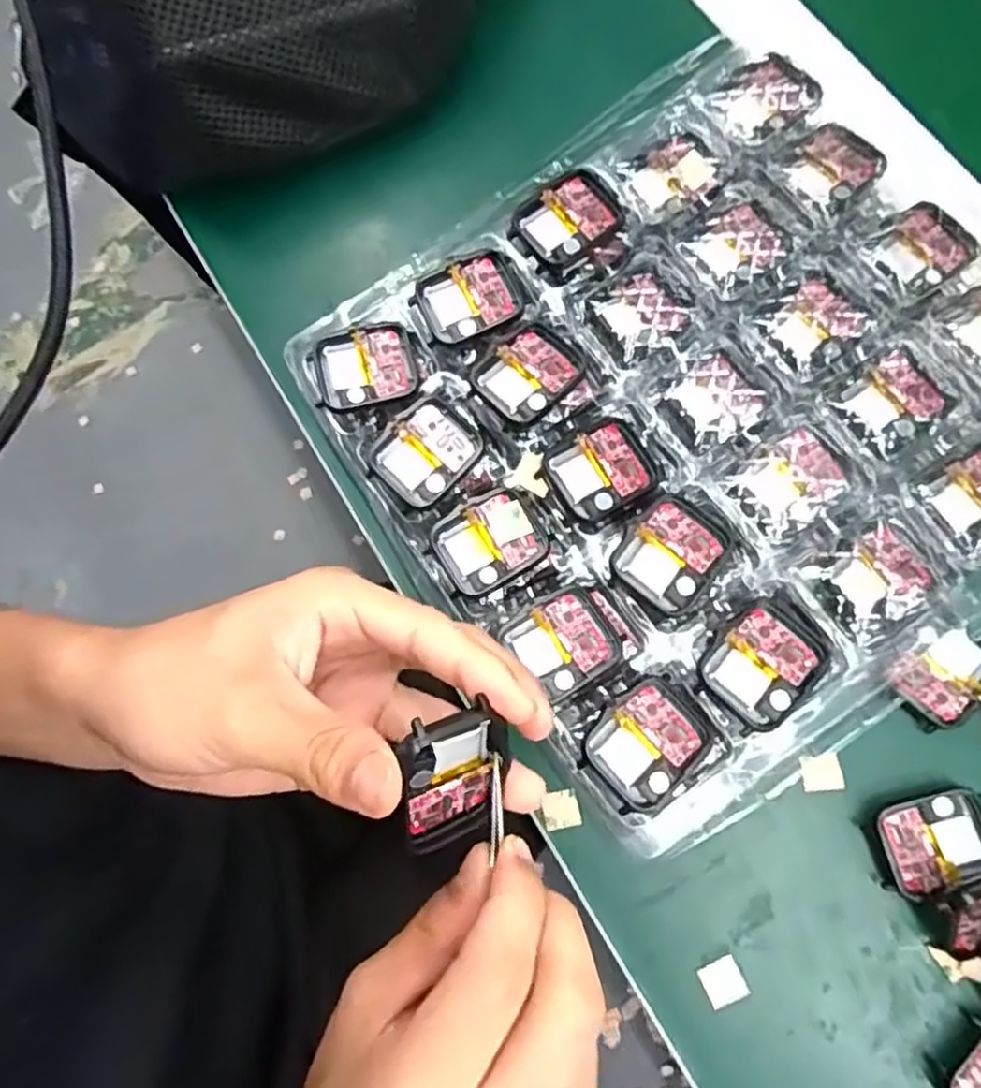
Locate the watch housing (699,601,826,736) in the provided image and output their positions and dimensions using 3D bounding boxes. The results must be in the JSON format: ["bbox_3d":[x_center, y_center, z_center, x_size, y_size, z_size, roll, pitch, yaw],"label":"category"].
[{"bbox_3d":[0.104,0.046,0.273,0.042,0.010,0.036,-43,77,-4],"label":"watch housing"}]

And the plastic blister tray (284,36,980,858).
[{"bbox_3d":[0.097,-0.058,0.316,0.287,0.041,0.276,-36,77,-2],"label":"plastic blister tray"}]

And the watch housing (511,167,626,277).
[{"bbox_3d":[0.035,-0.144,0.324,0.047,0.009,0.036,-36,77,-2],"label":"watch housing"}]

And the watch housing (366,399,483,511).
[{"bbox_3d":[-0.027,-0.039,0.309,0.037,0.006,0.043,42,85,13],"label":"watch housing"}]

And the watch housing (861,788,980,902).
[{"bbox_3d":[0.177,0.118,0.288,0.044,0.012,0.034,-19,77,2],"label":"watch housing"}]

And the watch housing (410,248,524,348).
[{"bbox_3d":[-0.010,-0.108,0.322,0.047,0.008,0.036,-23,76,1],"label":"watch housing"}]

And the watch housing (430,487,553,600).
[{"bbox_3d":[0.000,-0.001,0.299,0.042,0.008,0.037,-33,76,-1],"label":"watch housing"}]

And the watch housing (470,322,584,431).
[{"bbox_3d":[0.017,-0.072,0.310,0.043,0.006,0.036,-39,77,-3],"label":"watch housing"}]

